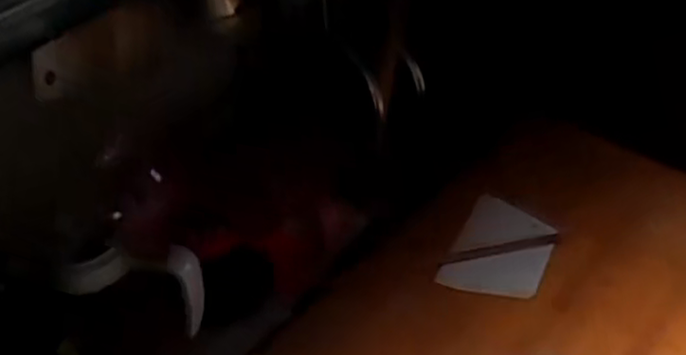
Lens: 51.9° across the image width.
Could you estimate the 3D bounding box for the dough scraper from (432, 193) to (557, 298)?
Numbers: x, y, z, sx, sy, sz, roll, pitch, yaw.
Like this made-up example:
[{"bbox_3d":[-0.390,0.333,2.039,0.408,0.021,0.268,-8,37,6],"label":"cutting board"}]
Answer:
[{"bbox_3d":[0.153,0.073,0.683,0.087,0.006,0.116,27,57,17],"label":"dough scraper"}]

